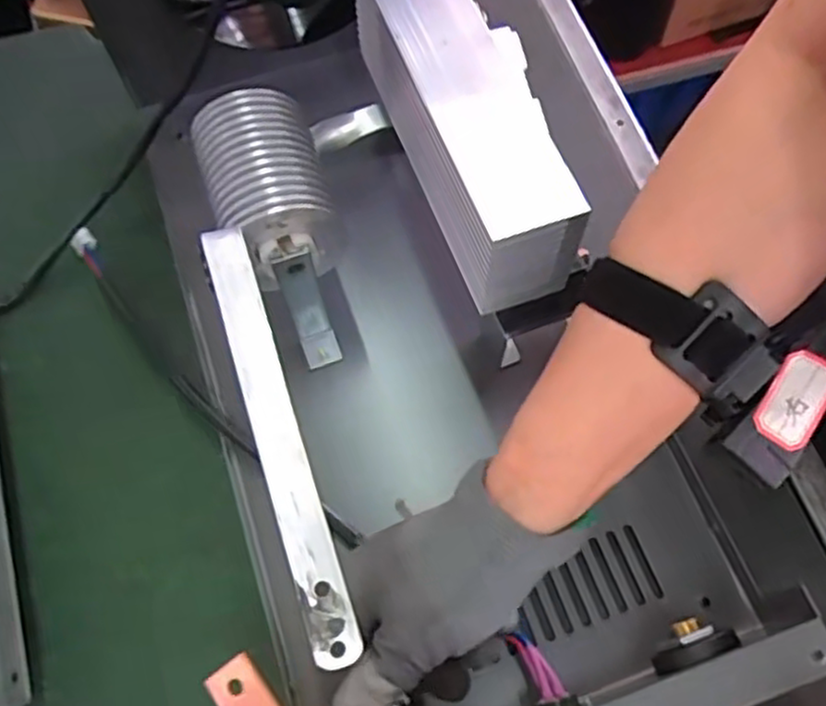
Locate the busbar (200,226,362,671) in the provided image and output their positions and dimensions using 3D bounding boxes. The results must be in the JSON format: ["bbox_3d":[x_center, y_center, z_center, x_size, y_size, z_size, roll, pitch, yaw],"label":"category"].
[{"bbox_3d":[-0.056,0.030,0.300,0.019,0.007,0.185,-19,71,-5],"label":"busbar"}]

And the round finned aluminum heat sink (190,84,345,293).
[{"bbox_3d":[-0.074,-0.082,0.380,0.059,0.059,0.091,-20,67,-8],"label":"round finned aluminum heat sink"}]

